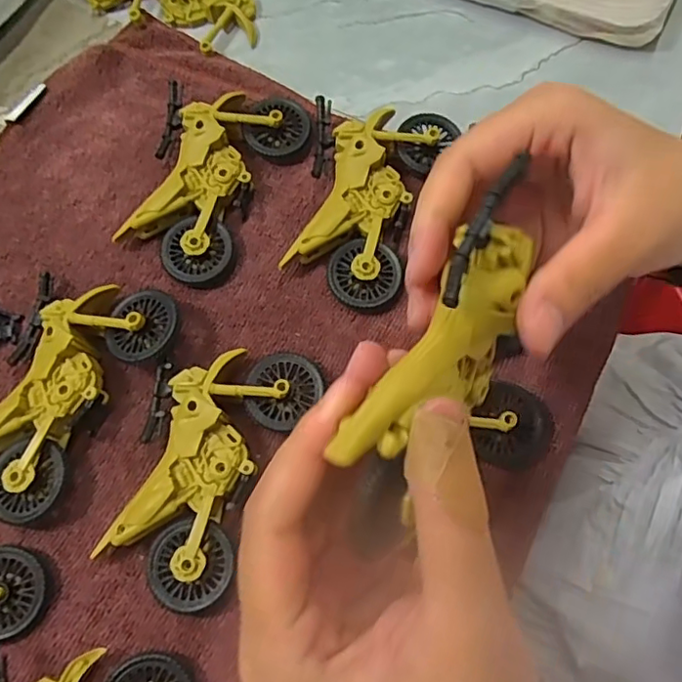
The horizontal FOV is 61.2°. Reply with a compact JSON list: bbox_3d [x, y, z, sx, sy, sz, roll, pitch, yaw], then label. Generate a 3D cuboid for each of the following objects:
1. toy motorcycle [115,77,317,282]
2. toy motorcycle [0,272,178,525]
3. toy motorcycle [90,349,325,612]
[{"bbox_3d":[-0.073,-0.091,0.307,0.075,0.022,0.114,28,73,8],"label":"toy motorcycle"},{"bbox_3d":[-0.128,0.024,0.266,0.072,0.024,0.111,18,72,5],"label":"toy motorcycle"},{"bbox_3d":[-0.062,0.050,0.259,0.067,0.021,0.116,24,73,7],"label":"toy motorcycle"}]

